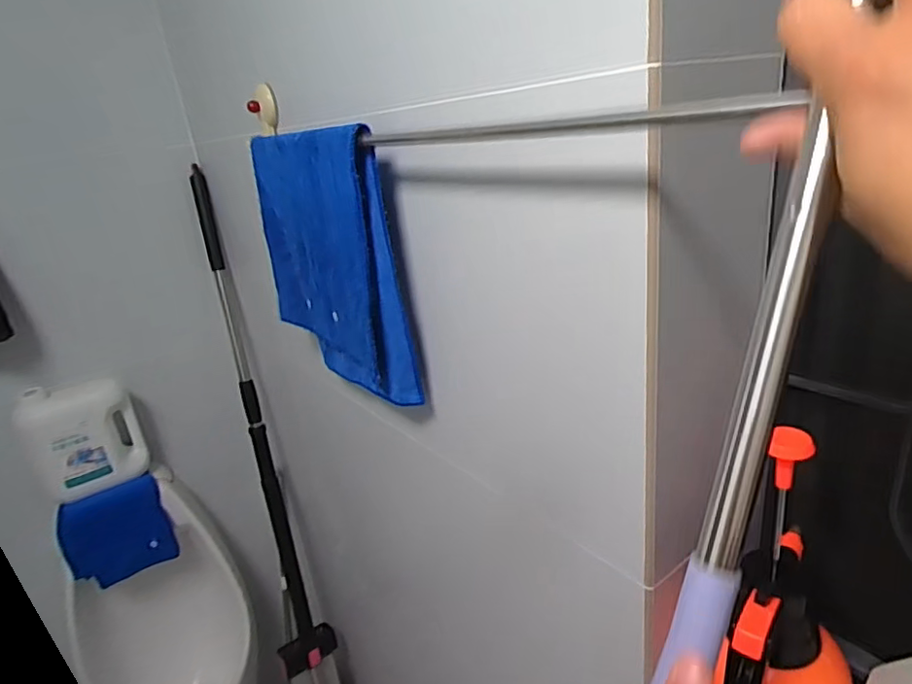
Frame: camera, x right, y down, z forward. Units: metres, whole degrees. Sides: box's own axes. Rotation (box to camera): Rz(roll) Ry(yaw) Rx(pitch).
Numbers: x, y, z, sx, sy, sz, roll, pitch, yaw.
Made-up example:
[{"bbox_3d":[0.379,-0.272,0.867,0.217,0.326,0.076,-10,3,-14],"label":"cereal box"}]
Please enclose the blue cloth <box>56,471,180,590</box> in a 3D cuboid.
[{"bbox_3d":[-0.565,0.319,0.944,0.150,0.150,0.046,-24,27,-37],"label":"blue cloth"}]

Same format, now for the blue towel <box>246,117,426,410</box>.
[{"bbox_3d":[-0.146,-0.085,0.647,0.046,0.279,0.264,-22,26,-33],"label":"blue towel"}]

